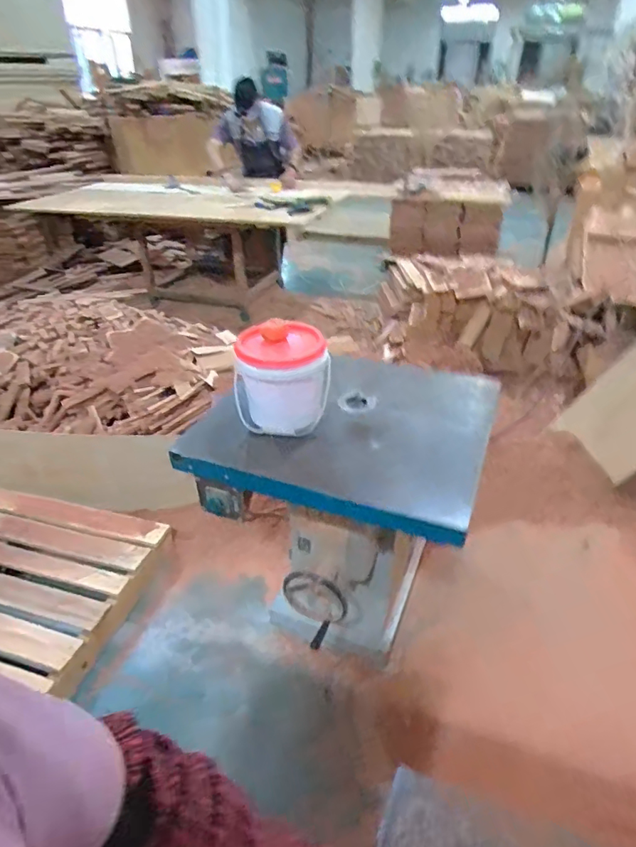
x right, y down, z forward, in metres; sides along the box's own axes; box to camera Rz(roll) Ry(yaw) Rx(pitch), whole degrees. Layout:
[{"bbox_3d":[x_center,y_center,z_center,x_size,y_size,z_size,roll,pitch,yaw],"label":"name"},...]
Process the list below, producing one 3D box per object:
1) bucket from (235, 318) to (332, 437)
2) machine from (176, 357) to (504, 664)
[{"bbox_3d":[-0.087,-0.112,1.226,0.214,0.212,0.174,-3,34,-4],"label":"bucket"},{"bbox_3d":[0.085,0.277,1.461,0.637,0.766,0.618,11,35,17],"label":"machine"}]

